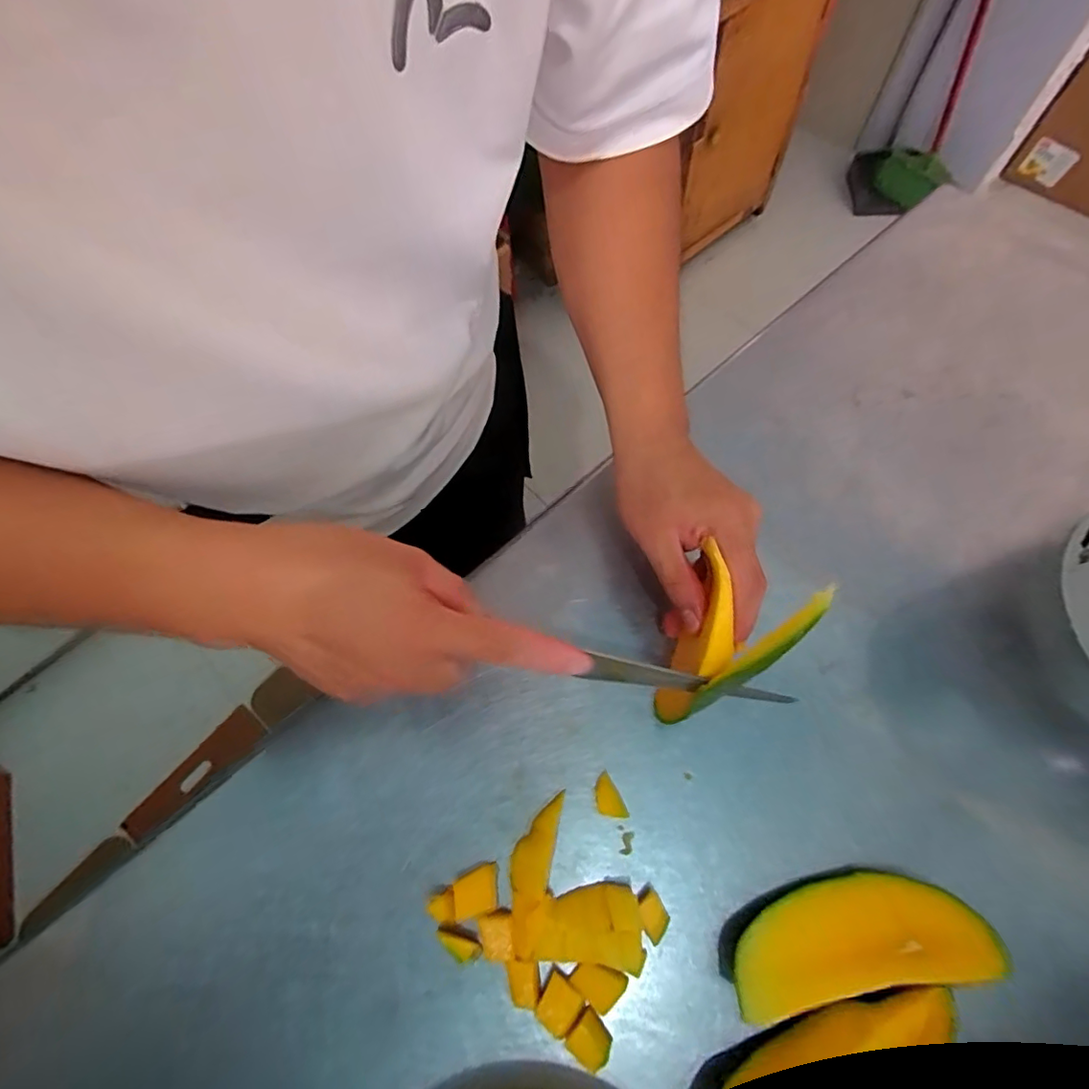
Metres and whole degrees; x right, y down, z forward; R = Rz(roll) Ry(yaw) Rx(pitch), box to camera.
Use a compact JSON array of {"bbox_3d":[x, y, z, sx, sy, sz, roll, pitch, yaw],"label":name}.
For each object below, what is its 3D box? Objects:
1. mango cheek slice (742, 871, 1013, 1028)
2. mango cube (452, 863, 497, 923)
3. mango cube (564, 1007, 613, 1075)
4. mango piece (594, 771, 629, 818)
[{"bbox_3d":[0.155,0.199,0.276,0.130,0.039,0.046,-11,65,-2],"label":"mango cheek slice"},{"bbox_3d":[-0.037,0.191,0.296,0.024,0.011,0.021,-17,66,-5],"label":"mango cube"},{"bbox_3d":[0.023,0.249,0.269,0.018,0.011,0.022,-40,70,-14],"label":"mango cube"},{"bbox_3d":[0.037,0.149,0.316,0.015,0.013,0.026,-26,67,-9],"label":"mango piece"}]

